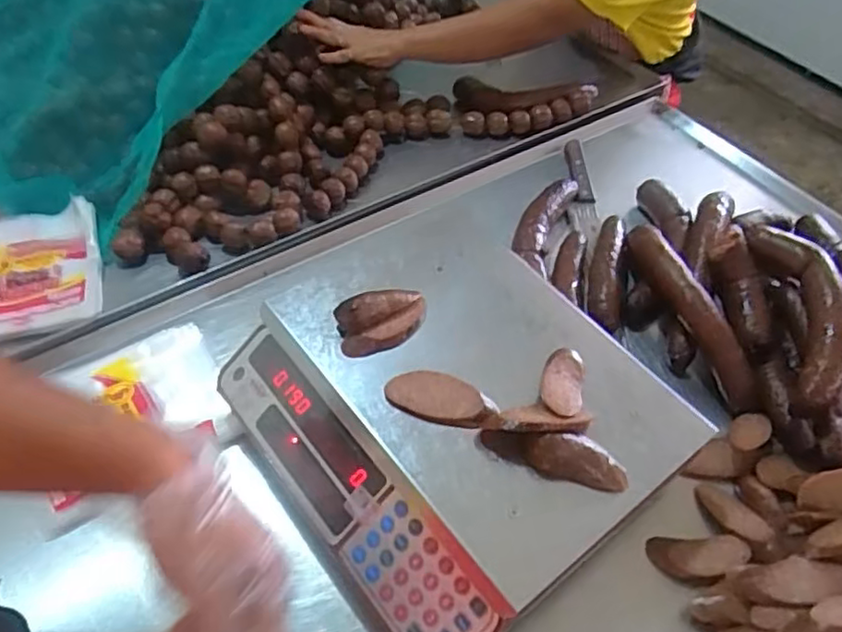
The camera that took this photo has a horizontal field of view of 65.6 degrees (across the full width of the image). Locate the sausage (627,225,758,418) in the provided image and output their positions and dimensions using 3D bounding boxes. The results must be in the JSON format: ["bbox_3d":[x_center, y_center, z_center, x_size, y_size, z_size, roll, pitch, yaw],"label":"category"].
[{"bbox_3d":[0.303,-0.015,0.741,0.043,0.057,0.257,-17,55,-17],"label":"sausage"}]

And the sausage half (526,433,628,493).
[{"bbox_3d":[0.130,0.119,0.539,0.085,0.022,0.037,19,51,-7],"label":"sausage half"}]

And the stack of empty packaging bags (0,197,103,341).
[{"bbox_3d":[-0.451,-0.055,0.740,0.158,0.029,0.184,-11,53,-13],"label":"stack of empty packaging bags"}]

